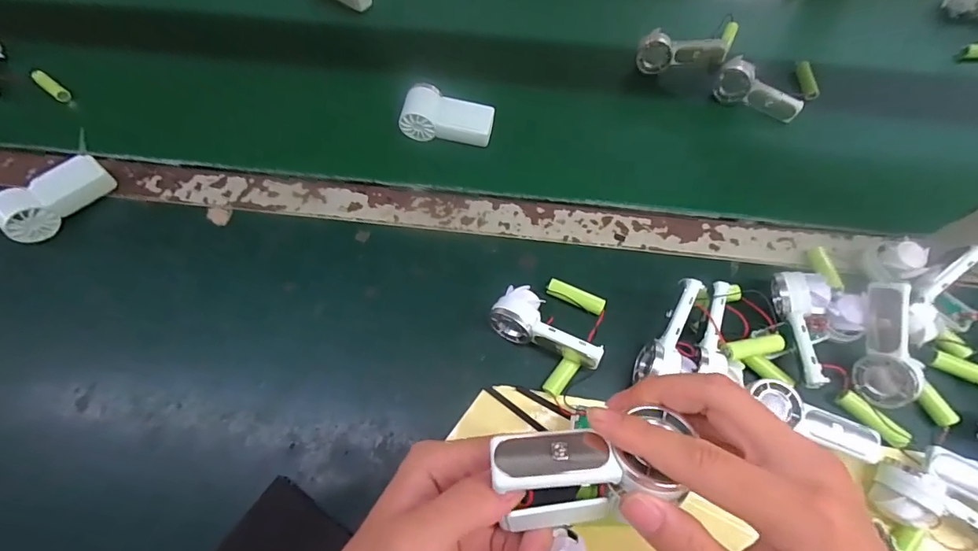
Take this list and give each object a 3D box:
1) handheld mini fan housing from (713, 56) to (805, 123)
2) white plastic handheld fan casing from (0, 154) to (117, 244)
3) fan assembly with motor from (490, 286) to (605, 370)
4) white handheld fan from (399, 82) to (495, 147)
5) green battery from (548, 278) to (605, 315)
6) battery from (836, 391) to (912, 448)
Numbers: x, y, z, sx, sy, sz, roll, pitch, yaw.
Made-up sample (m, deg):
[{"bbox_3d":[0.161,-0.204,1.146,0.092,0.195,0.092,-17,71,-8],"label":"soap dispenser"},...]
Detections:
[{"bbox_3d":[0.295,-0.202,0.500,0.087,0.029,0.036,28,69,13],"label":"handheld mini fan housing"},{"bbox_3d":[-0.413,-0.074,0.440,0.028,0.047,0.094,34,70,15],"label":"white plastic handheld fan casing"},{"bbox_3d":[0.047,0.046,0.375,0.092,0.035,0.038,31,69,14],"label":"fan assembly with motor"},{"bbox_3d":[-0.042,-0.167,0.484,0.092,0.029,0.048,11,66,6],"label":"white handheld fan"},{"bbox_3d":[0.076,0.020,0.403,0.050,0.014,0.017,24,68,12],"label":"green battery"},{"bbox_3d":[0.295,0.111,0.355,0.015,0.017,0.049,-40,71,-16],"label":"battery"}]

